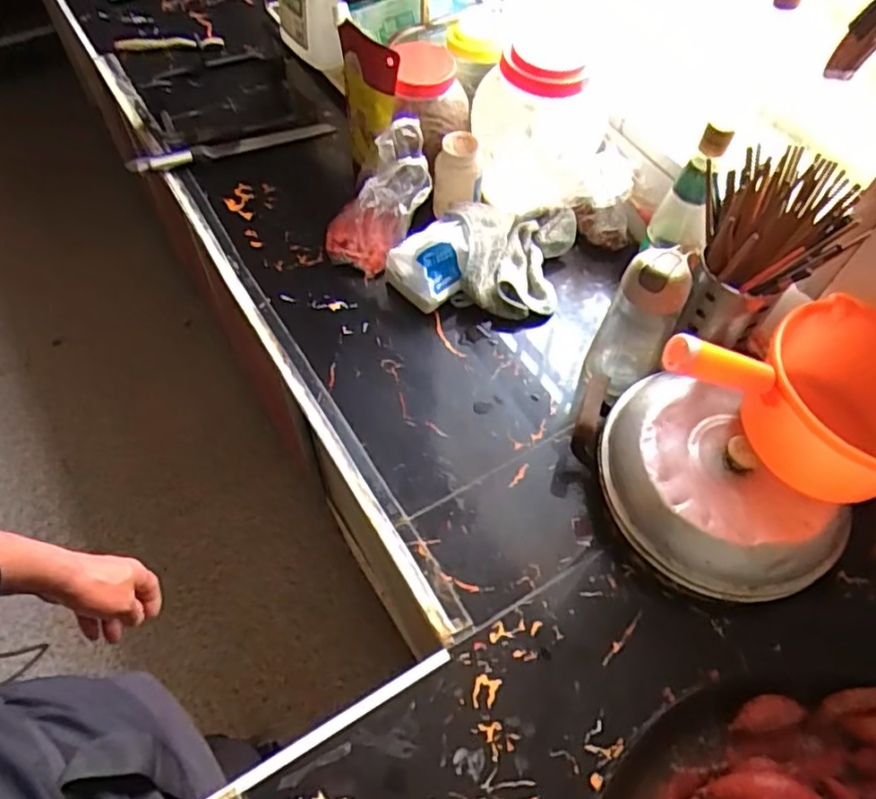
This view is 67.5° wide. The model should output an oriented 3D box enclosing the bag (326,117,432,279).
[{"bbox_3d":[-0.079,-0.267,0.862,0.102,0.206,0.061,41,23,22],"label":"bag"}]

